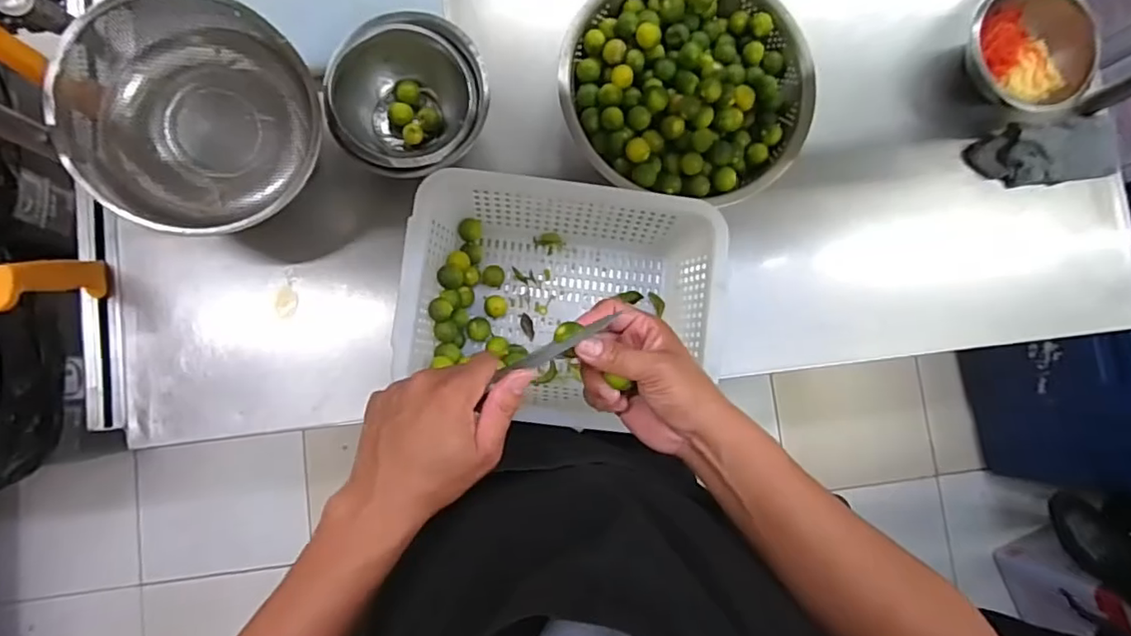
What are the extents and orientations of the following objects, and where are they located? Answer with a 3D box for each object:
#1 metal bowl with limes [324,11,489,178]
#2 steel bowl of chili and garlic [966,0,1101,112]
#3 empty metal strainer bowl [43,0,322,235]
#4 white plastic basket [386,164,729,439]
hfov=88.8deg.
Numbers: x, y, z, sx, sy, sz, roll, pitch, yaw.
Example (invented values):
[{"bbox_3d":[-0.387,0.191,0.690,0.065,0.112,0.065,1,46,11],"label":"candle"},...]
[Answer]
[{"bbox_3d":[-0.165,-0.229,0.624,0.160,0.073,0.157,0,84,-3],"label":"metal bowl with limes"},{"bbox_3d":[0.544,-0.315,0.688,0.127,0.067,0.150,-29,86,-5],"label":"steel bowl of chili and garlic"},{"bbox_3d":[-0.361,-0.197,0.567,0.195,0.122,0.218,43,83,-13],"label":"empty metal strainer bowl"},{"bbox_3d":[-0.010,-0.016,0.615,0.302,0.098,0.242,8,84,-2],"label":"white plastic basket"}]

